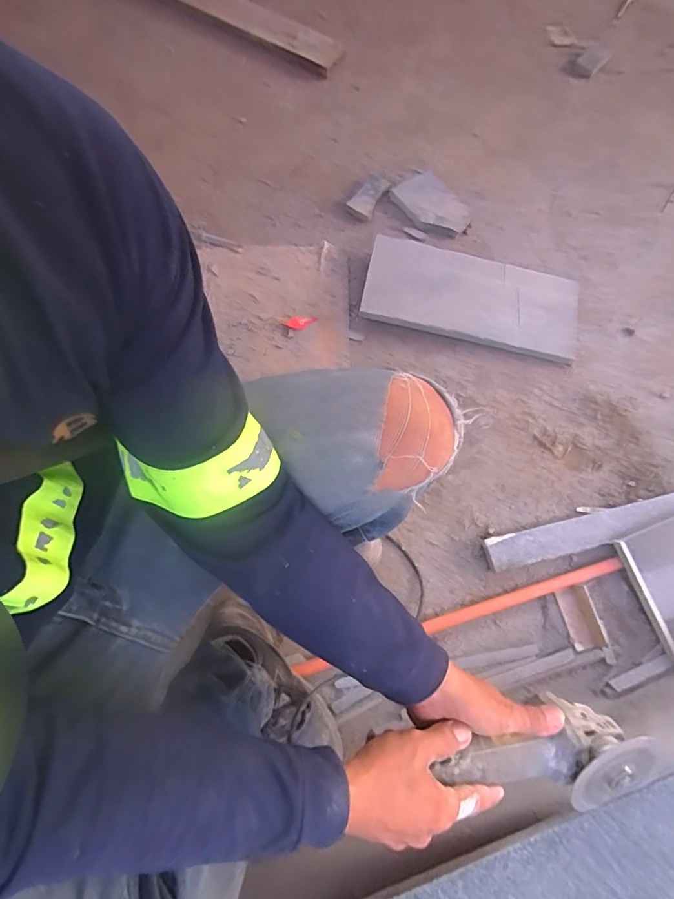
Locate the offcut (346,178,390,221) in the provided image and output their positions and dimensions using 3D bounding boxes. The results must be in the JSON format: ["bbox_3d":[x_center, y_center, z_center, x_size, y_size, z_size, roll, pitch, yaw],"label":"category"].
[{"bbox_3d":[0.068,-0.576,1.001,0.061,0.026,0.107,27,73,7],"label":"offcut"}]

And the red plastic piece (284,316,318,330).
[{"bbox_3d":[-0.074,-0.259,0.902,0.064,0.006,0.029,-1,72,-2],"label":"red plastic piece"}]

